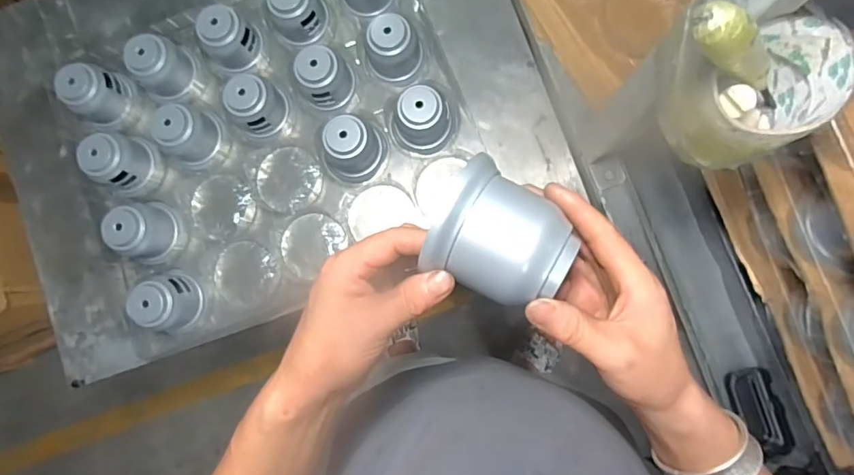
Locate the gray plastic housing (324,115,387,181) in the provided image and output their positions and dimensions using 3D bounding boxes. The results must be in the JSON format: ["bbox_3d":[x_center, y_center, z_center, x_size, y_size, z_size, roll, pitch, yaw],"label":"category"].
[{"bbox_3d":[-0.102,-0.123,0.688,0.075,0.081,0.088,35,89,5],"label":"gray plastic housing"}]

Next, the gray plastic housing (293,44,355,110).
[{"bbox_3d":[-0.144,-0.224,0.689,0.065,0.069,0.072,32,88,5],"label":"gray plastic housing"}]

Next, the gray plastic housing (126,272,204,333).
[{"bbox_3d":[-0.358,0.089,0.685,0.066,0.094,0.084,-10,85,3],"label":"gray plastic housing"}]

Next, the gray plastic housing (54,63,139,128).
[{"bbox_3d":[-0.475,-0.206,0.721,0.069,0.093,0.080,9,87,4],"label":"gray plastic housing"}]

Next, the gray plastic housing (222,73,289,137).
[{"bbox_3d":[-0.242,-0.186,0.695,0.068,0.078,0.077,32,88,5],"label":"gray plastic housing"}]

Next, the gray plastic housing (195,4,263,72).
[{"bbox_3d":[-0.281,-0.282,0.709,0.067,0.073,0.078,42,89,5],"label":"gray plastic housing"}]

